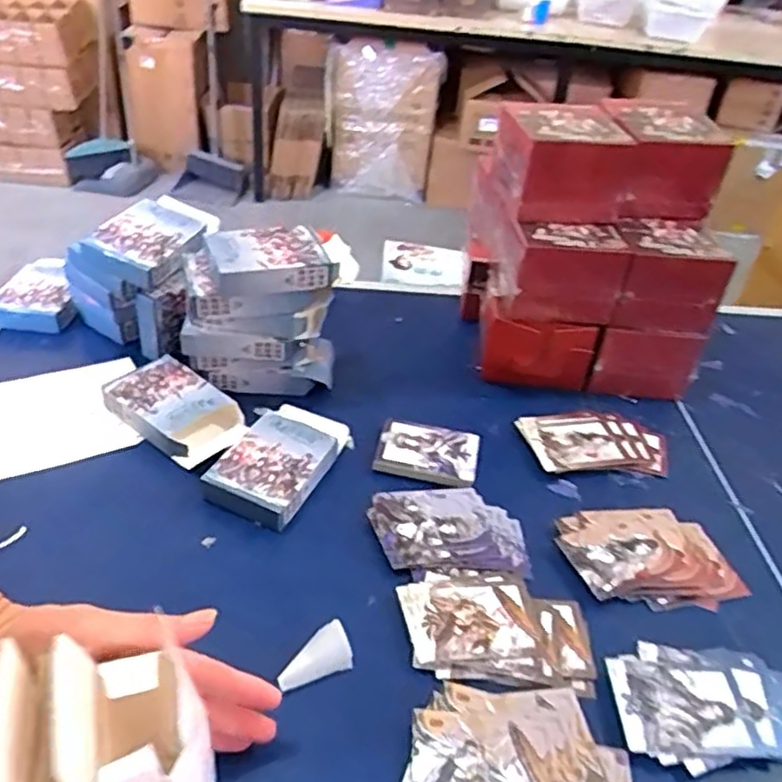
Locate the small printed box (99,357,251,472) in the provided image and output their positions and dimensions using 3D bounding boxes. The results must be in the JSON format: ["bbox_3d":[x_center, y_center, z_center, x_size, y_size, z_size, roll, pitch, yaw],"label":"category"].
[{"bbox_3d":[-0.201,0.017,0.642,0.111,0.035,0.077,25,40,24],"label":"small printed box"}]

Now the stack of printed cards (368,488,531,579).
[{"bbox_3d":[0.048,0.115,0.568,0.127,0.011,0.087,6,36,-1],"label":"stack of printed cards"}]

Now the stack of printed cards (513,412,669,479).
[{"bbox_3d":[0.200,0.048,0.681,0.142,0.018,0.082,1,36,-8],"label":"stack of printed cards"}]

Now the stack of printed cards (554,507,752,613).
[{"bbox_3d":[0.213,0.136,0.570,0.139,0.012,0.093,-2,37,-11],"label":"stack of printed cards"}]

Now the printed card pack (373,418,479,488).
[{"bbox_3d":[0.033,0.059,0.638,0.089,0.020,0.068,11,36,5],"label":"printed card pack"}]

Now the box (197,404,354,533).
[{"bbox_3d":[-0.101,0.057,0.607,0.090,0.030,0.130,19,38,16],"label":"box"}]

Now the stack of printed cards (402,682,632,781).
[{"bbox_3d":[0.081,0.229,0.422,0.137,0.008,0.102,7,36,1],"label":"stack of printed cards"}]

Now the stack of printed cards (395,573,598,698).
[{"bbox_3d":[0.076,0.169,0.497,0.133,0.008,0.086,5,36,-3],"label":"stack of printed cards"}]

